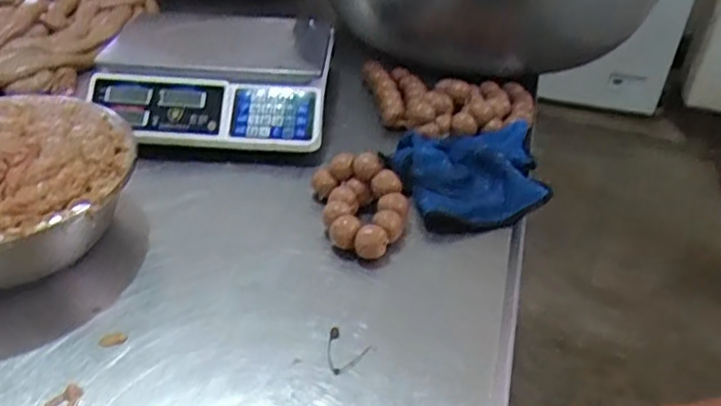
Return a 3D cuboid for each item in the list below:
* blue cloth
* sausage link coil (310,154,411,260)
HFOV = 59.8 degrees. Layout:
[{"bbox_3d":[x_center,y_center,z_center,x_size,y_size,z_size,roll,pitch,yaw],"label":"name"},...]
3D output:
[{"bbox_3d":[0.150,-0.029,0.852,0.216,0.067,0.198,-4,37,-11],"label":"blue cloth"},{"bbox_3d":[0.002,0.000,0.759,0.099,0.067,0.133,-4,37,-11],"label":"sausage link coil"}]

